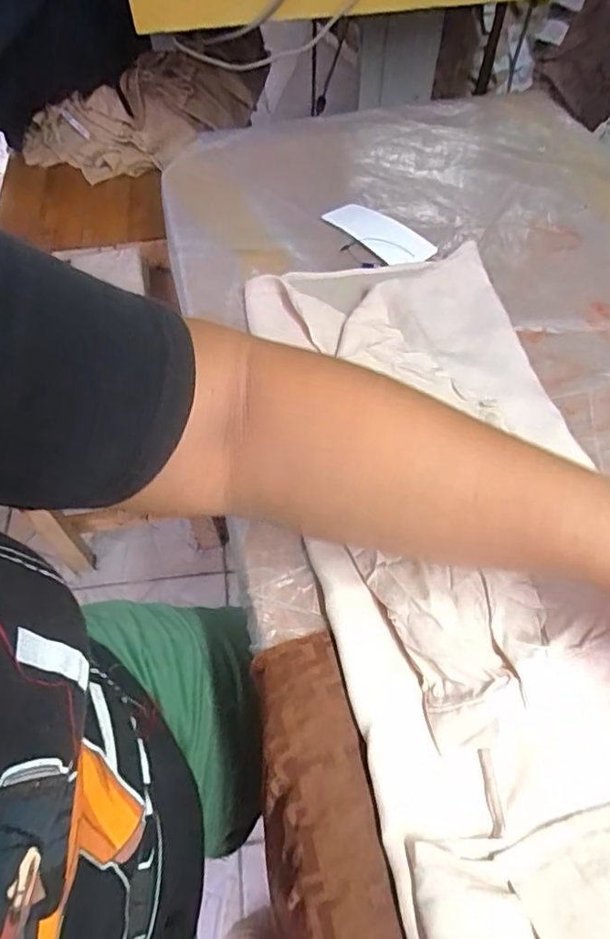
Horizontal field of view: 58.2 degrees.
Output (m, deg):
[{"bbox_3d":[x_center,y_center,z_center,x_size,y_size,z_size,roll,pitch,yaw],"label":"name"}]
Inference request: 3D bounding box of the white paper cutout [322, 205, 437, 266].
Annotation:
[{"bbox_3d":[0.071,-0.229,0.529,0.051,0.008,0.114,-34,61,-22],"label":"white paper cutout"}]

